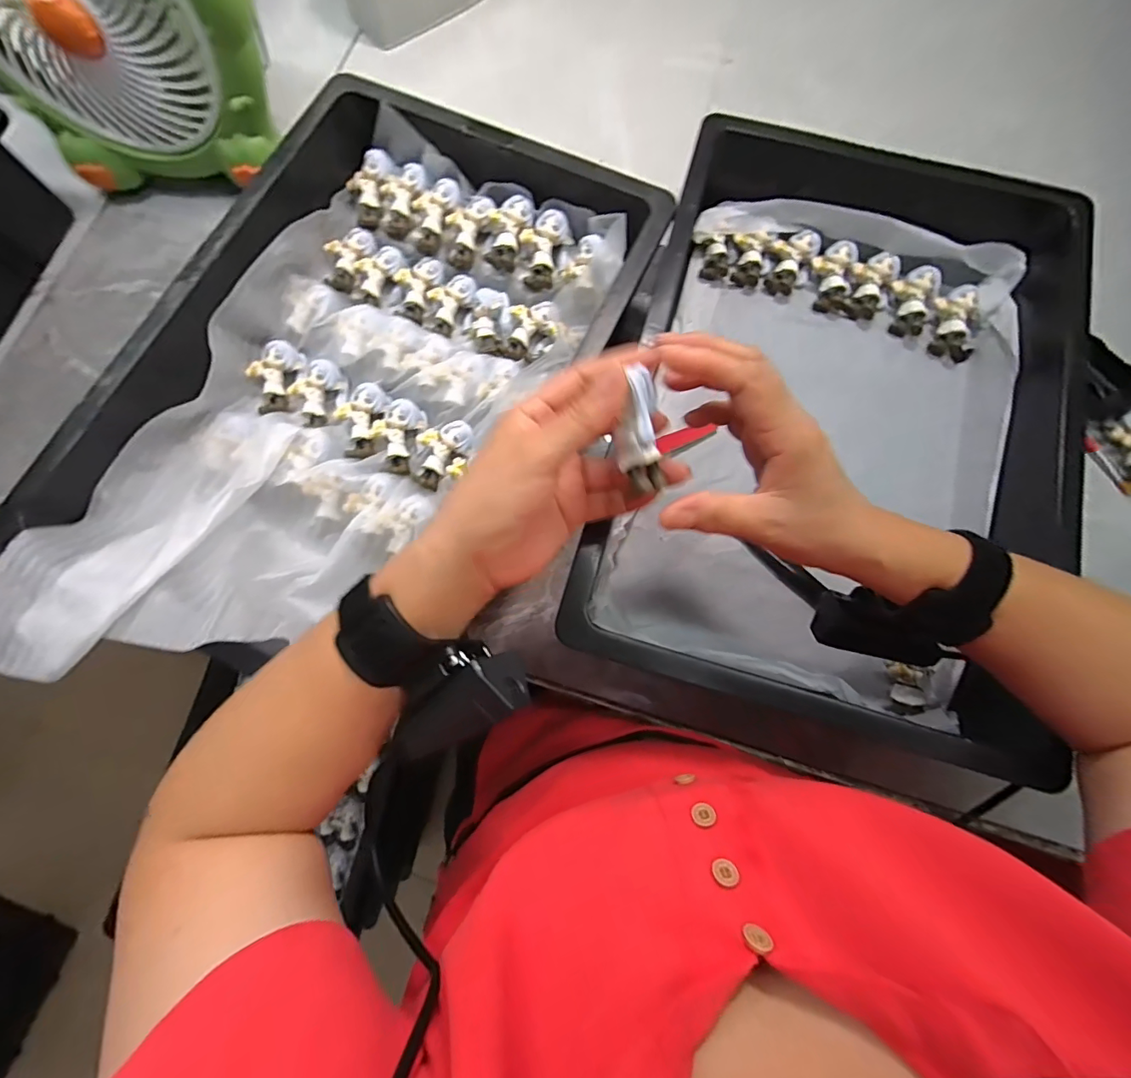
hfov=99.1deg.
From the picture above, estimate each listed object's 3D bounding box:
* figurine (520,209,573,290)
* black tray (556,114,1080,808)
[{"bbox_3d":[-0.020,-0.252,0.422,0.037,0.022,0.062,23,104,3],"label":"figurine"},{"bbox_3d":[0.210,-0.112,0.390,0.311,0.102,0.493,15,78,4],"label":"black tray"}]

